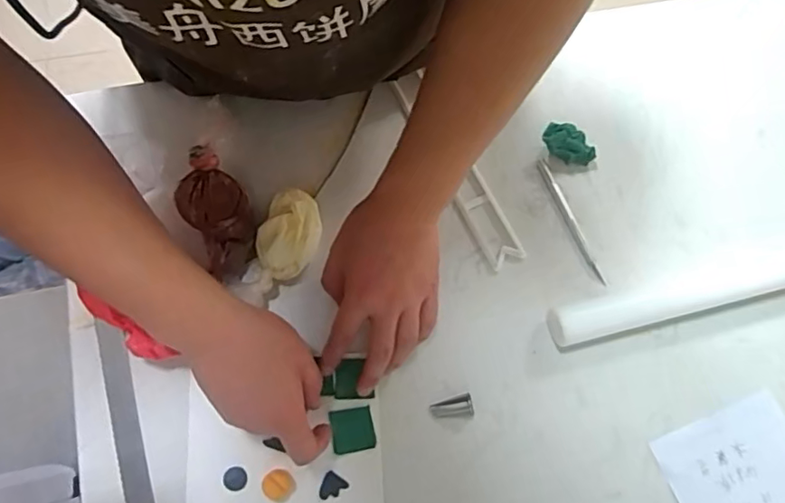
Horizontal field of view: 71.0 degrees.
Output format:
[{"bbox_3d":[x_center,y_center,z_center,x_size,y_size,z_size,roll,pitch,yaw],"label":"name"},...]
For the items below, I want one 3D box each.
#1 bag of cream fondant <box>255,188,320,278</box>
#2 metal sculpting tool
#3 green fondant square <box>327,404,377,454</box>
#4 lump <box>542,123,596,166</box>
[{"bbox_3d":[-0.095,-0.015,0.514,0.055,0.044,0.083,11,75,1],"label":"bag of cream fondant"},{"bbox_3d":[0.176,-0.030,0.542,0.009,0.006,0.136,-22,77,-8],"label":"metal sculpting tool"},{"bbox_3d":[-0.036,0.157,0.484,0.037,0.004,0.037,-10,76,-5],"label":"green fondant square"},{"bbox_3d":[0.177,-0.107,0.550,0.055,0.027,0.028,32,76,6],"label":"lump"}]

